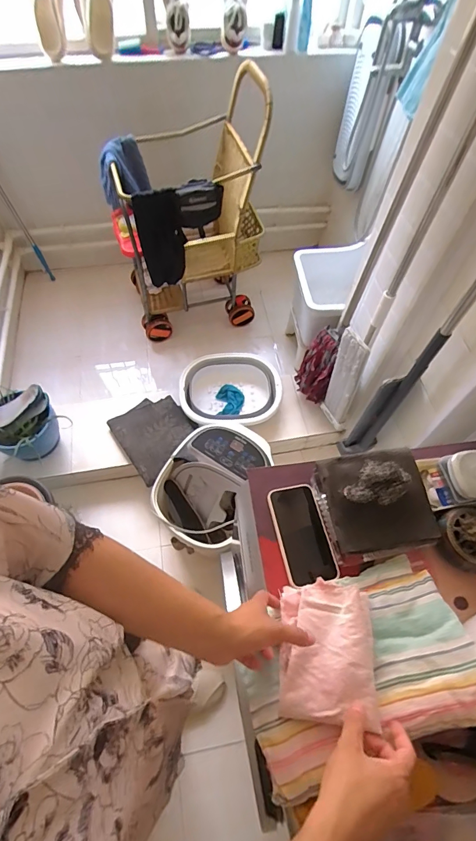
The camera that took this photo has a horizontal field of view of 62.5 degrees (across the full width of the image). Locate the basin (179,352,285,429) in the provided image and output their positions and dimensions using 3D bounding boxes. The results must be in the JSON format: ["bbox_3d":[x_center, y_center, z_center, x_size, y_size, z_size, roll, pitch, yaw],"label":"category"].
[{"bbox_3d":[-0.027,-0.107,1.477,0.374,0.108,0.290,-2,57,-1],"label":"basin"}]

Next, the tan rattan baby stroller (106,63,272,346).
[{"bbox_3d":[-0.151,-0.671,1.386,0.491,0.832,0.355,-17,58,-10],"label":"tan rattan baby stroller"}]

